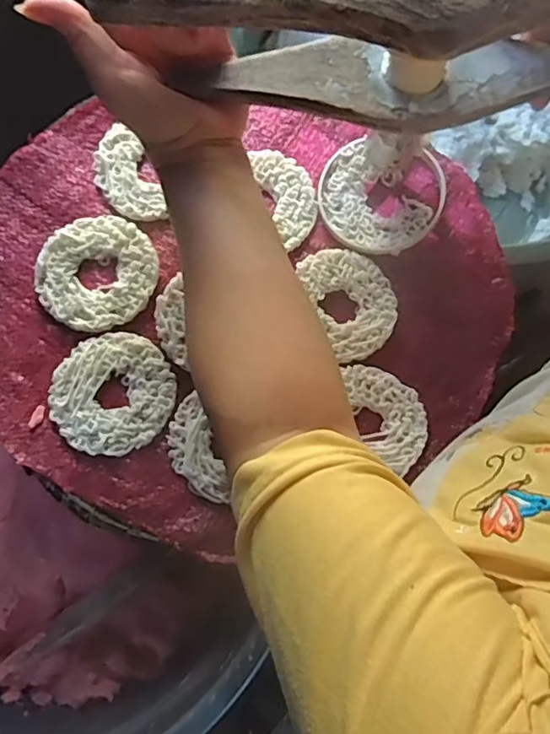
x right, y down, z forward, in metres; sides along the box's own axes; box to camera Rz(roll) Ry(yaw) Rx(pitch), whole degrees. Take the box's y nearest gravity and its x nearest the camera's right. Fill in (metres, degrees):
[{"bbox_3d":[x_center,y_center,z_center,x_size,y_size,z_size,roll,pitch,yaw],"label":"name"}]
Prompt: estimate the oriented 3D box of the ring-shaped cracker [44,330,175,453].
[{"bbox_3d":[-0.106,0.017,0.373,0.075,0.004,0.079,0,78,-1],"label":"ring-shaped cracker"}]

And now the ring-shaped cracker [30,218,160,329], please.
[{"bbox_3d":[-0.122,-0.066,0.392,0.076,0.006,0.080,0,78,-1],"label":"ring-shaped cracker"}]

